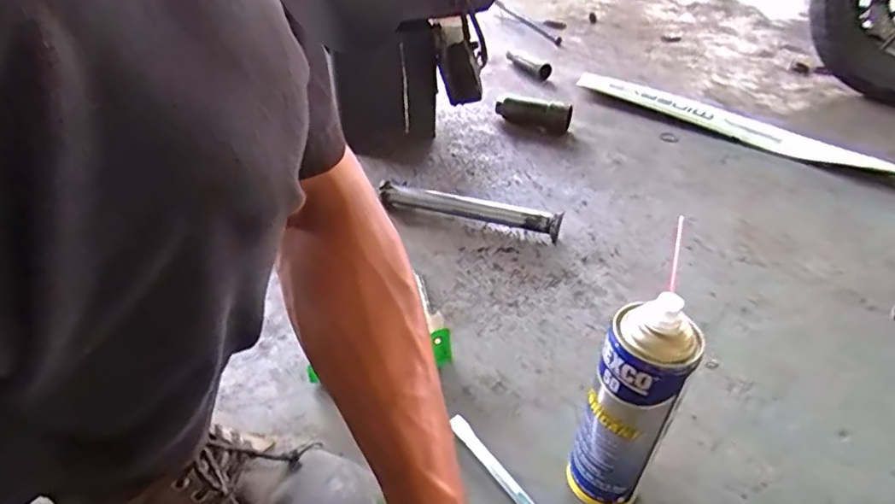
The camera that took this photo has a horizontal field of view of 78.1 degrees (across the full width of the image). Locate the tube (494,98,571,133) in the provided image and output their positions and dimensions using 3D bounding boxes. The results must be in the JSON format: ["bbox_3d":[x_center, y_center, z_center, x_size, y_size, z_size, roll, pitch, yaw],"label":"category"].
[{"bbox_3d":[0.168,-0.271,1.078,0.150,0.050,0.053,23,42,24],"label":"tube"}]

